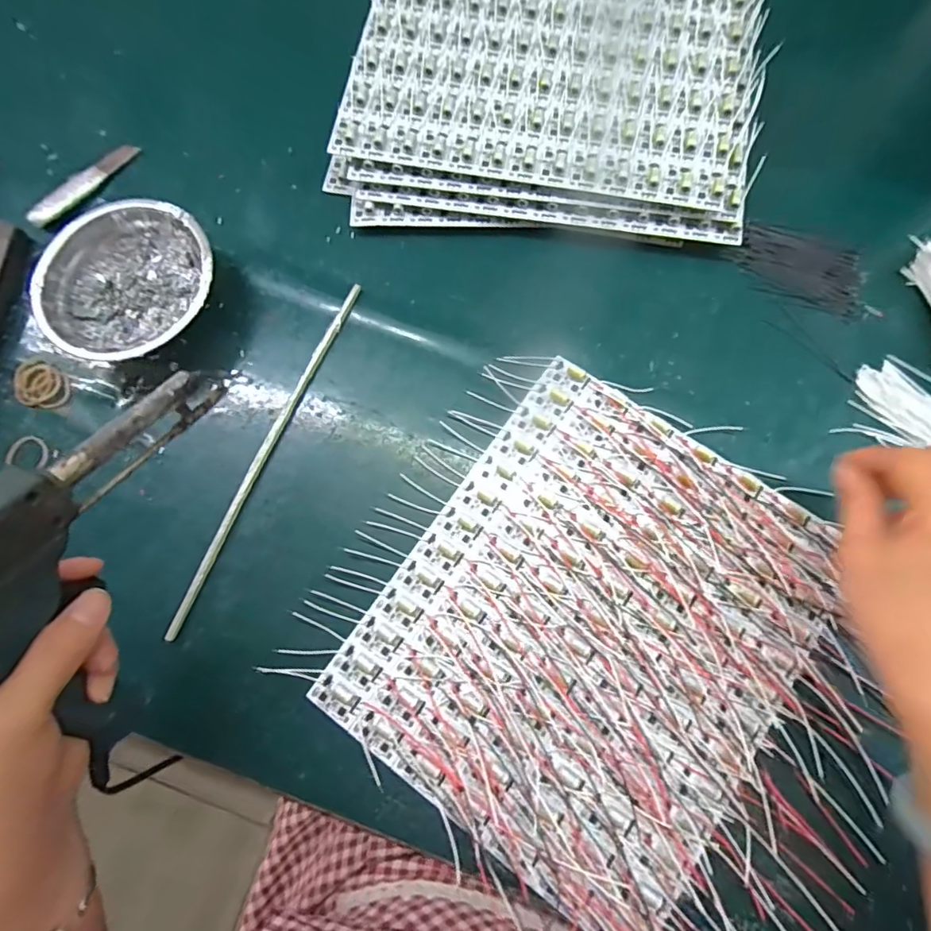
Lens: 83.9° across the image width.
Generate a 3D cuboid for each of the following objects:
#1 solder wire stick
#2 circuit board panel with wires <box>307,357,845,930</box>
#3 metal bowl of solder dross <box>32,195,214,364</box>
[{"bbox_3d":[-0.144,-0.012,0.378,0.011,0.006,0.281,23,79,7],"label":"solder wire stick"},{"bbox_3d":[0.081,0.101,0.332,0.239,0.015,0.283,35,80,8],"label":"circuit board panel with wires"},{"bbox_3d":[-0.246,-0.132,0.389,0.116,0.049,0.123,-1,77,2],"label":"metal bowl of solder dross"}]

